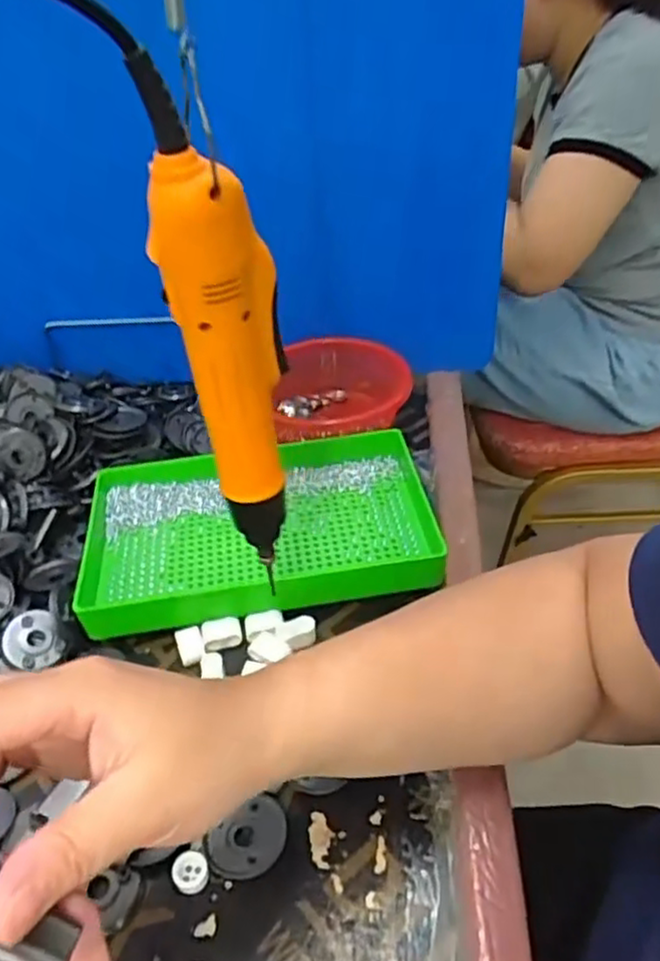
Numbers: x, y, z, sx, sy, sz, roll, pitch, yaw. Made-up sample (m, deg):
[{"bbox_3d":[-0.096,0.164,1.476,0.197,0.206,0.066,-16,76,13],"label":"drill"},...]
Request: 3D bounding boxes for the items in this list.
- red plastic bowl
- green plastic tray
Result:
[{"bbox_3d":[0.012,-0.074,0.624,0.116,0.052,0.126,-3,39,2],"label":"red plastic bowl"},{"bbox_3d":[-0.052,0.032,0.518,0.247,0.033,0.149,-8,39,-4],"label":"green plastic tray"}]

